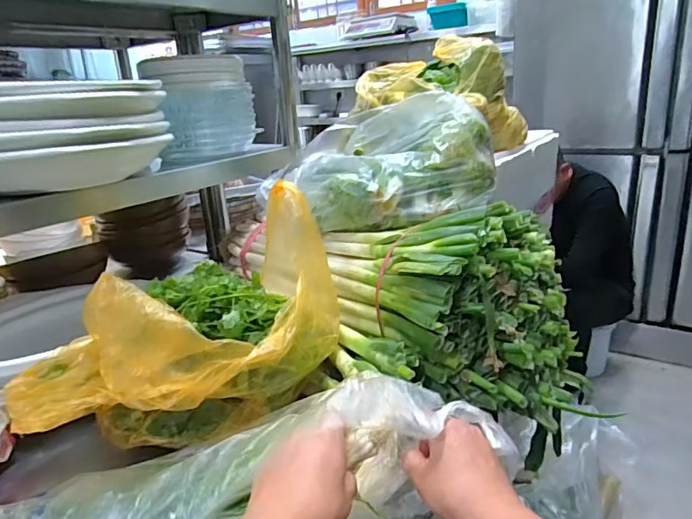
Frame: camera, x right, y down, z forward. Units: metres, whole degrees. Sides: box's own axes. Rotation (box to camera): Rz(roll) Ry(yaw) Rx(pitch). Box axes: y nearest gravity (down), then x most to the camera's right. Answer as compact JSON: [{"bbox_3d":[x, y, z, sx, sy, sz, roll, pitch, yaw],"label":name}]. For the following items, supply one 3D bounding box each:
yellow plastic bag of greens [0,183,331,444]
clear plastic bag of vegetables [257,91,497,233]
[{"bbox_3d":[-0.189,0.074,0.657,0.350,0.221,0.308,-4,20,-1],"label":"yellow plastic bag of greens"},{"bbox_3d":[0.081,-0.162,0.834,0.316,0.178,0.200,1,20,13],"label":"clear plastic bag of vegetables"}]

